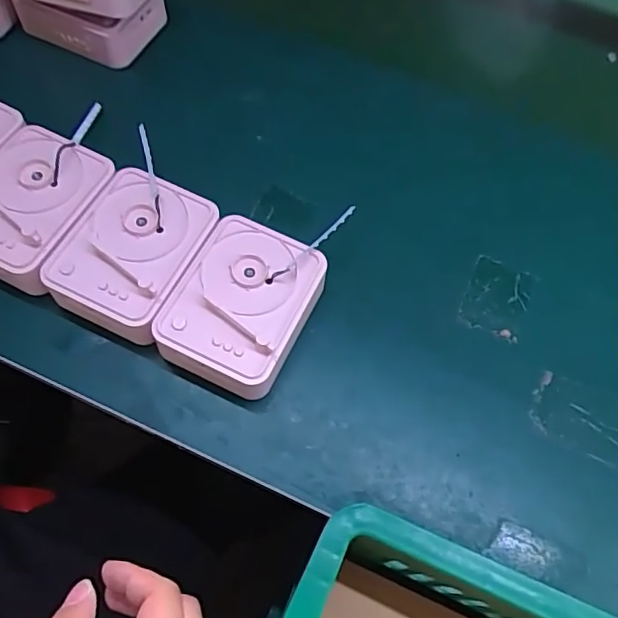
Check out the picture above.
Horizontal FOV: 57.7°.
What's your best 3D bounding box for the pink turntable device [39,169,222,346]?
[{"bbox_3d":[-0.141,-0.046,0.458,0.094,0.041,0.124,24,64,7],"label":"pink turntable device"}]

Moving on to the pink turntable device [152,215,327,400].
[{"bbox_3d":[-0.050,-0.001,0.448,0.098,0.046,0.125,25,64,8],"label":"pink turntable device"}]

